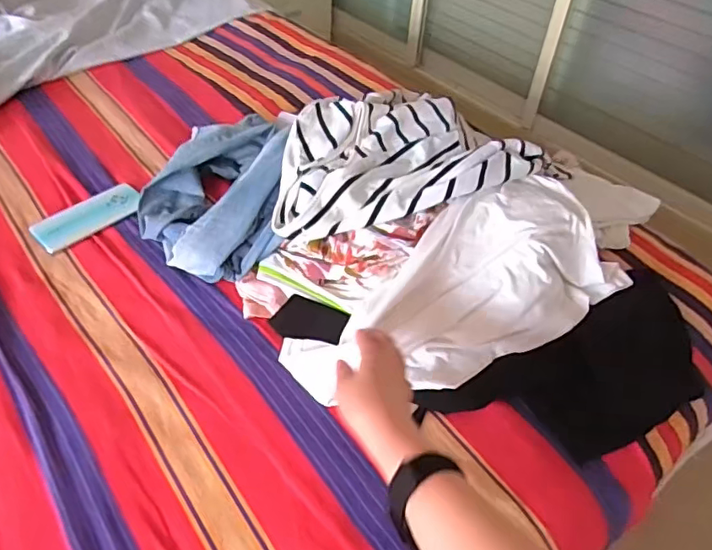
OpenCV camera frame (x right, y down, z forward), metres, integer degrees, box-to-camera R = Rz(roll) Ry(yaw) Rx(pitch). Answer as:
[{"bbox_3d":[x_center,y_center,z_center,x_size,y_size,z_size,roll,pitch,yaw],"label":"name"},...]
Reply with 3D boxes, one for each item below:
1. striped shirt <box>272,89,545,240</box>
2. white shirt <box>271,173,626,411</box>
[{"bbox_3d":[0.054,-0.181,0.774,0.378,0.069,0.246,-16,50,-18],"label":"striped shirt"},{"bbox_3d":[0.129,0.021,0.675,0.436,0.084,0.183,-27,54,-16],"label":"white shirt"}]

